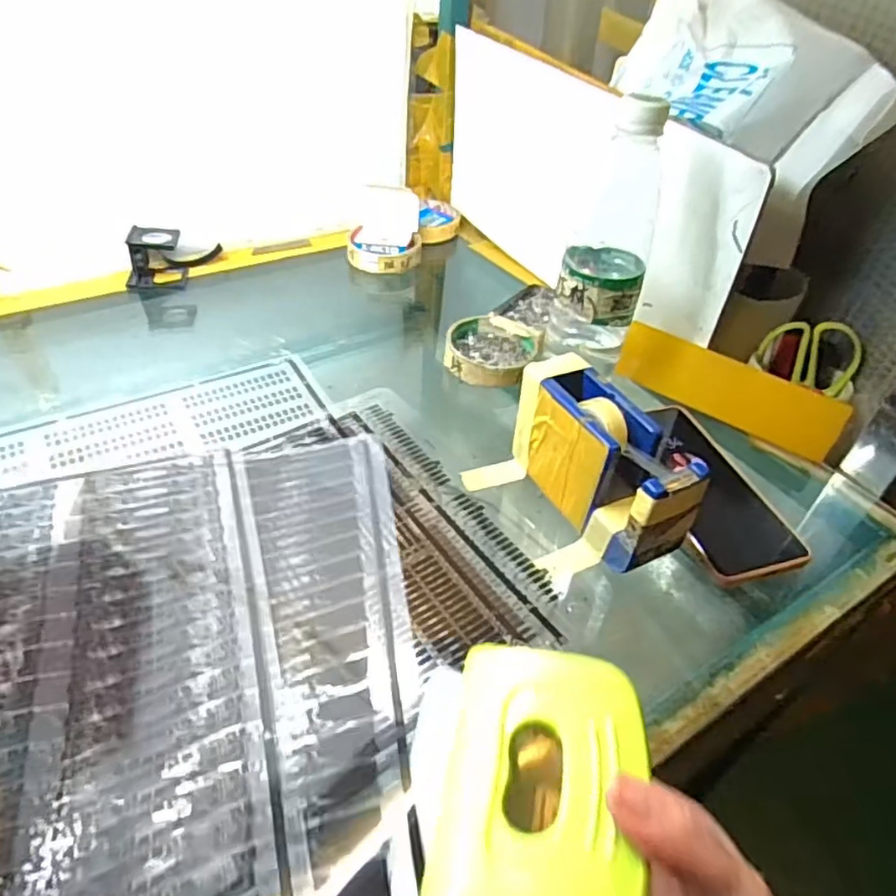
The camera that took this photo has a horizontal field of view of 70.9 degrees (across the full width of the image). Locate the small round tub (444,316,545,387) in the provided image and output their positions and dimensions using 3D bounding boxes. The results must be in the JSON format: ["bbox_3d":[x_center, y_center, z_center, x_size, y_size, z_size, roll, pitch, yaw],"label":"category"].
[{"bbox_3d":[0.041,-0.088,0.568,0.082,0.022,0.080,3,42,-3],"label":"small round tub"}]

